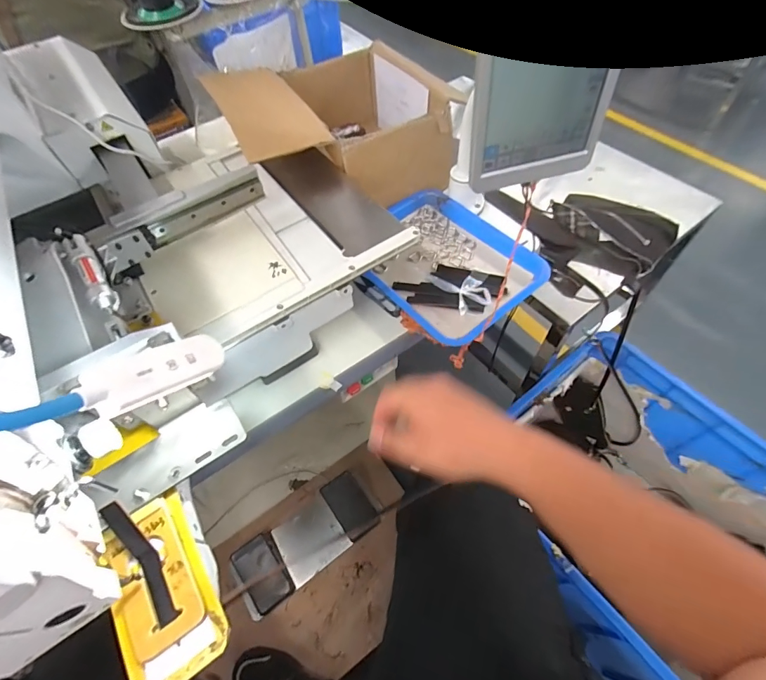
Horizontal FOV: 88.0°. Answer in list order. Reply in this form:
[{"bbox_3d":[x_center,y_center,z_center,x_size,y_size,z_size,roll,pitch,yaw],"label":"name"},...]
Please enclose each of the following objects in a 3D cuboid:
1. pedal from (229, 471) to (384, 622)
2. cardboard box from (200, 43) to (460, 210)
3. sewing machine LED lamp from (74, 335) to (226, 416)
[{"bbox_3d":[-0.184,0.488,0.999,0.348,0.057,0.167,-33,61,-17],"label":"pedal"},{"bbox_3d":[-0.073,-0.386,0.705,0.325,0.154,0.287,-17,57,-8],"label":"cardboard box"},{"bbox_3d":[-0.118,0.018,0.213,0.016,0.024,0.081,21,21,16],"label":"sewing machine LED lamp"}]

